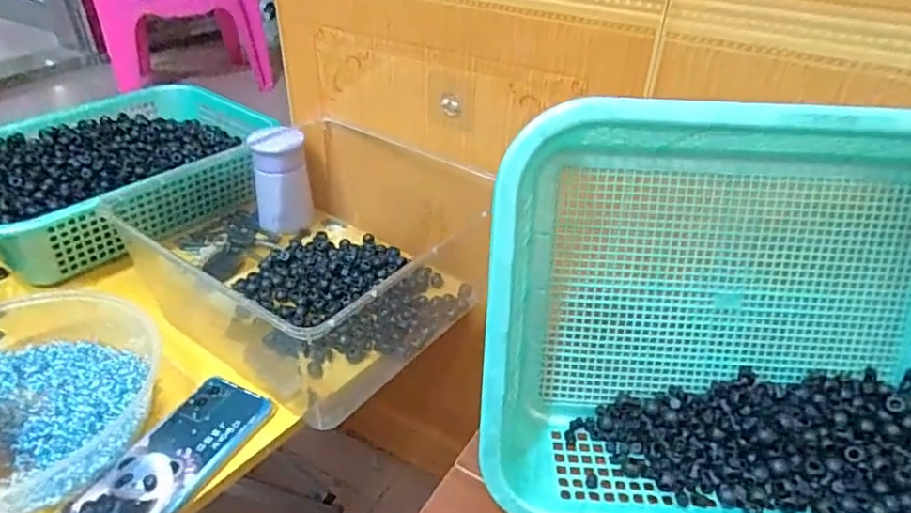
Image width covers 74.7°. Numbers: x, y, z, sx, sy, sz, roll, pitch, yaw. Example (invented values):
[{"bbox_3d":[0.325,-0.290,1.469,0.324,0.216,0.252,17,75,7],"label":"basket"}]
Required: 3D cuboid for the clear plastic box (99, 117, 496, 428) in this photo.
[{"bbox_3d":[-0.181,-0.020,0.698,0.391,0.124,0.306,26,42,31],"label":"clear plastic box"}]

